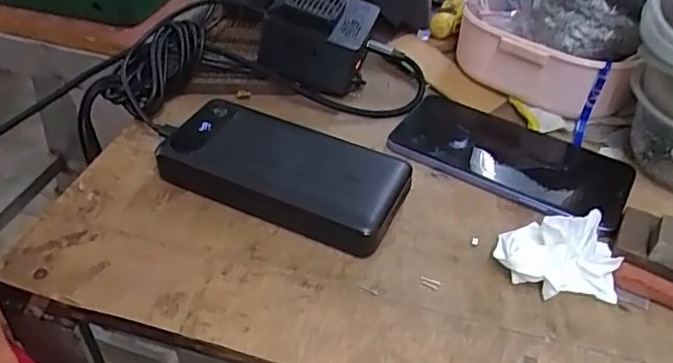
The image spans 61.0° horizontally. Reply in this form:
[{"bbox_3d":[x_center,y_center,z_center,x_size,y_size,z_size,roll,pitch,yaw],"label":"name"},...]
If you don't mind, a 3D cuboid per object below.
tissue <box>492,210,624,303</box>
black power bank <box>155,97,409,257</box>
[{"bbox_3d":[0.127,0.038,0.327,0.069,0.036,0.049,8,46,6],"label":"tissue"},{"bbox_3d":[-0.035,-0.008,0.373,0.157,0.025,0.072,20,49,16],"label":"black power bank"}]

